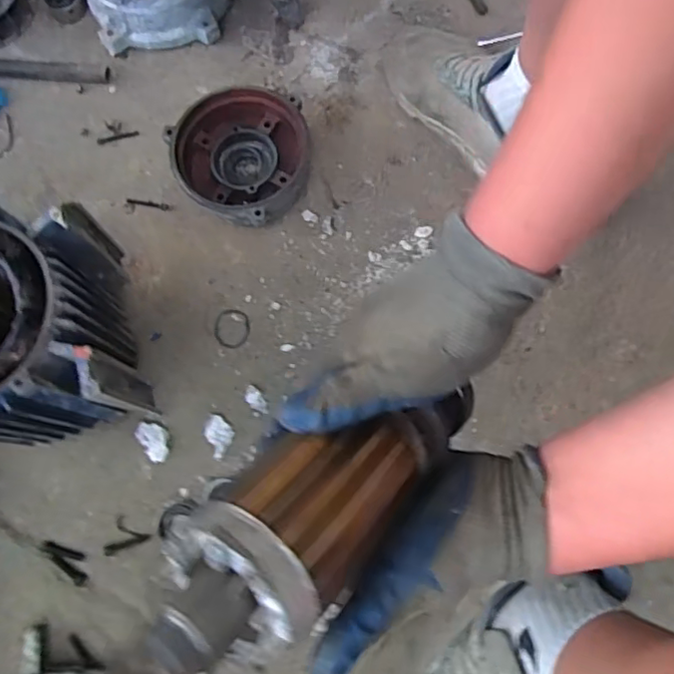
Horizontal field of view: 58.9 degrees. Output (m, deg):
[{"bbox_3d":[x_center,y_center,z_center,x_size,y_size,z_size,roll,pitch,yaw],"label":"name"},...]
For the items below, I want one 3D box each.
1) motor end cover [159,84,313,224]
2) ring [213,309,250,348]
[{"bbox_3d":[-0.118,-0.219,0.723,0.167,0.055,0.189,-2,77,-2],"label":"motor end cover"},{"bbox_3d":[-0.122,-0.010,0.689,0.041,0.004,0.045,0,77,-1],"label":"ring"}]

